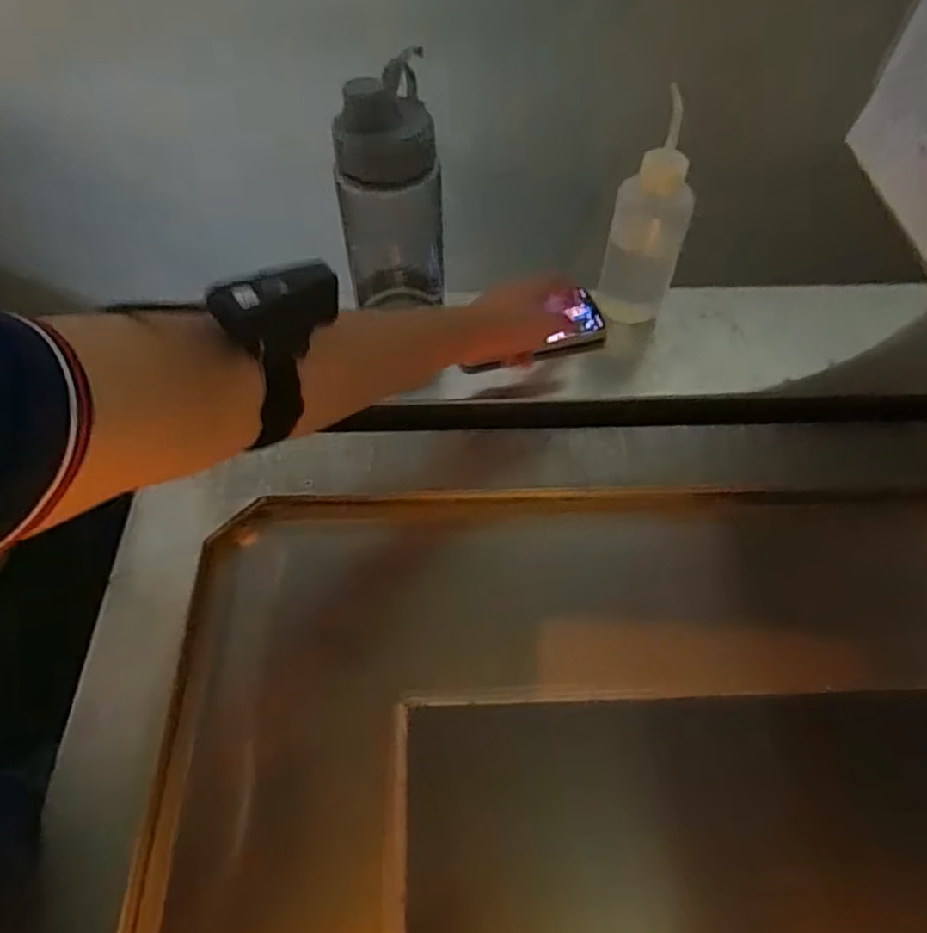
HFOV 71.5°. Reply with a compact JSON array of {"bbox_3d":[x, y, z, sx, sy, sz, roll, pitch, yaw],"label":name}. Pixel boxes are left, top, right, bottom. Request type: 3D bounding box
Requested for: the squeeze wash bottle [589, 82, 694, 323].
[{"bbox_3d":[0.183,-0.235,0.641,0.073,0.178,0.071,16,59,10],"label":"squeeze wash bottle"}]

